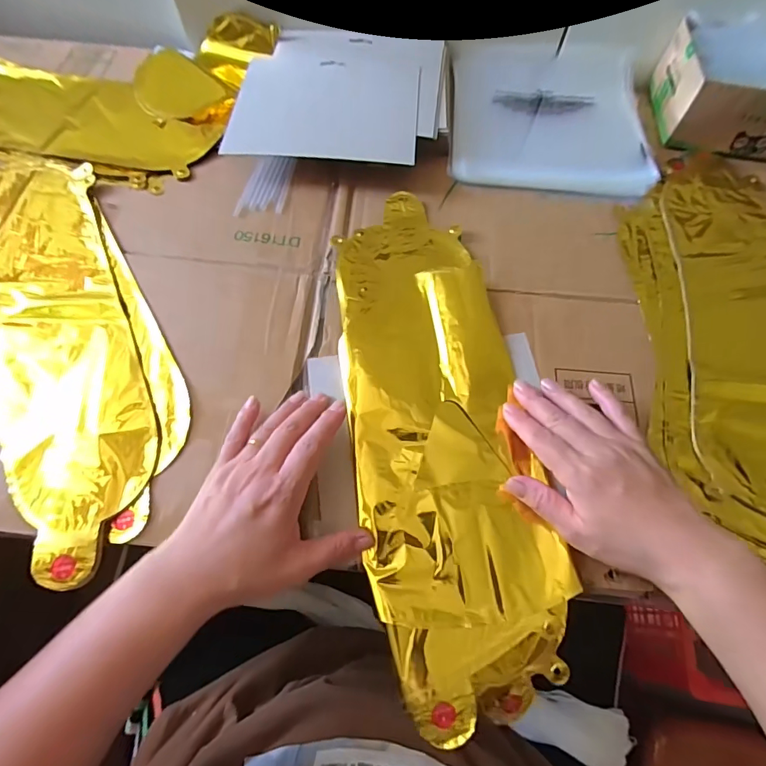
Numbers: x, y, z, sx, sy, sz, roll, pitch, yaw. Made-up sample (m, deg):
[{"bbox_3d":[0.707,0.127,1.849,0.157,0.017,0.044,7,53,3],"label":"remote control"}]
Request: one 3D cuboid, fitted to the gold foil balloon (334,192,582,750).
[{"bbox_3d":[0.044,0.024,0.362,0.139,0.025,0.423,-6,68,-5],"label":"gold foil balloon"}]

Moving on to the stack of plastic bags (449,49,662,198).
[{"bbox_3d":[0.186,-0.306,0.499,0.212,0.014,0.213,7,65,2],"label":"stack of plastic bags"}]

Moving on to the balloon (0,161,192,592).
[{"bbox_3d":[-0.340,-0.053,0.371,0.388,0.019,0.346,9,66,3],"label":"balloon"}]

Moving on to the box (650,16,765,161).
[{"bbox_3d":[0.406,-0.318,0.479,0.182,0.063,0.126,9,66,3],"label":"box"}]

